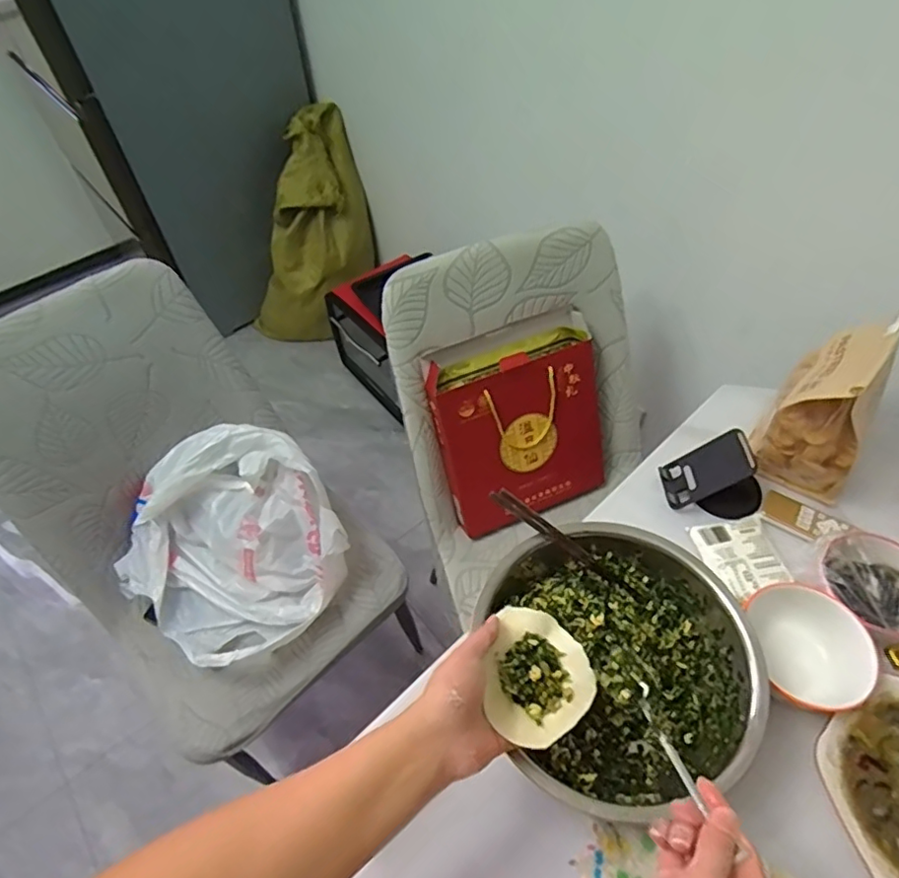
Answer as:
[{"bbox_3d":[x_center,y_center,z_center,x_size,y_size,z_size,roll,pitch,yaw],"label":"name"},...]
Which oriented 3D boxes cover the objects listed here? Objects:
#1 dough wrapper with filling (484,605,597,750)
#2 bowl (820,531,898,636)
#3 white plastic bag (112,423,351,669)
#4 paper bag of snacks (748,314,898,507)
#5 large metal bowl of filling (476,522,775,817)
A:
[{"bbox_3d":[0.071,0.197,0.489,0.097,0.023,0.098,-1,52,2],"label":"dough wrapper with filling"},{"bbox_3d":[0.462,0.158,0.624,0.111,0.043,0.110,-31,57,-19],"label":"bowl"},{"bbox_3d":[-0.345,0.164,0.917,0.322,0.201,0.317,32,60,24],"label":"white plastic bag"},{"bbox_3d":[0.458,-0.042,0.693,0.110,0.197,0.134,21,56,18],"label":"paper bag of snacks"},{"bbox_3d":[0.160,0.222,0.578,0.248,0.098,0.267,-12,53,-7],"label":"large metal bowl of filling"}]

